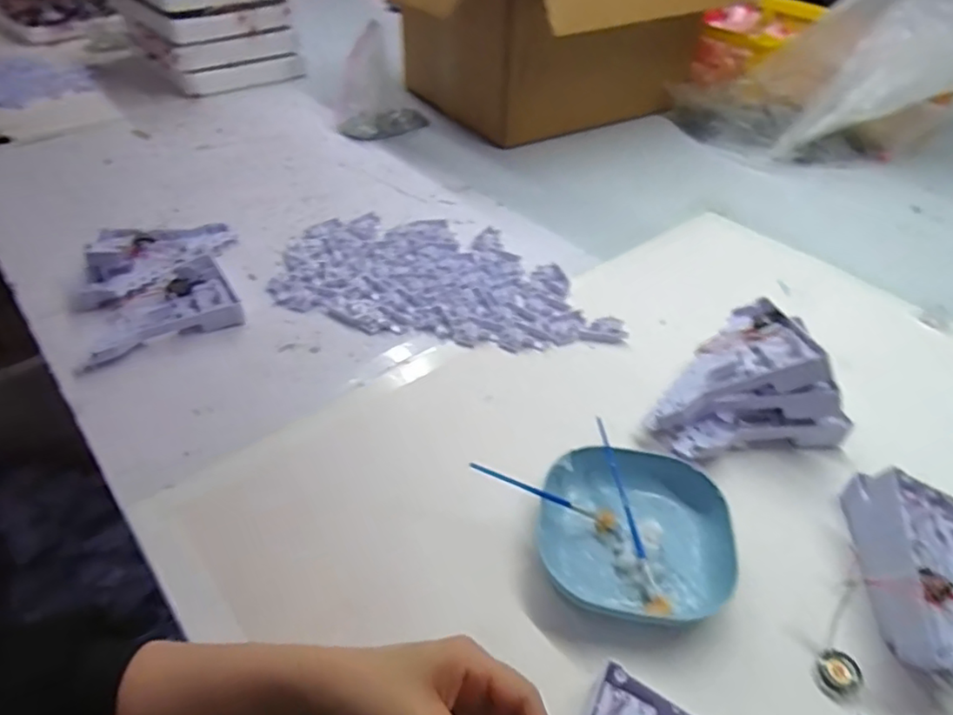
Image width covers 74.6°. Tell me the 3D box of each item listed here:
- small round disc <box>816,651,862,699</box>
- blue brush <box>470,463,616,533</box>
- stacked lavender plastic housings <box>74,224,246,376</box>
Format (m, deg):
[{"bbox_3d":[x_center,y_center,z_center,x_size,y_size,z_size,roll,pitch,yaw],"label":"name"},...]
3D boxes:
[{"bbox_3d":[0.240,0.209,0.415,0.028,0.007,0.026,1,42,-1],"label":"small round disc"},{"bbox_3d":[0.052,0.107,0.488,0.122,0.013,0.012,25,41,-7],"label":"blue brush"},{"bbox_3d":[-0.360,-0.089,0.711,0.164,0.049,0.225,-11,43,-15],"label":"stacked lavender plastic housings"}]

